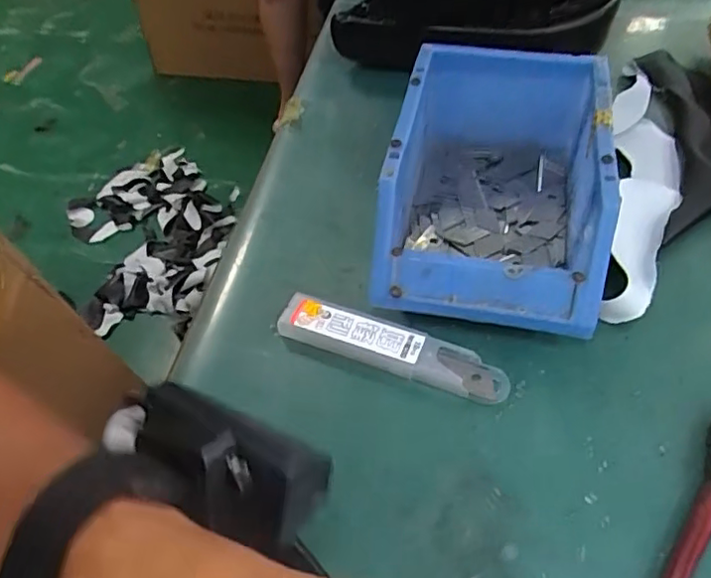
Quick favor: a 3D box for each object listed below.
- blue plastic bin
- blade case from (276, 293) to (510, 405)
[{"bbox_3d":[0.084,-0.065,0.361,0.116,0.077,0.183,9,51,11],"label":"blue plastic bin"},{"bbox_3d":[0.019,0.032,0.328,0.127,0.013,0.026,16,53,16],"label":"blade case"}]

